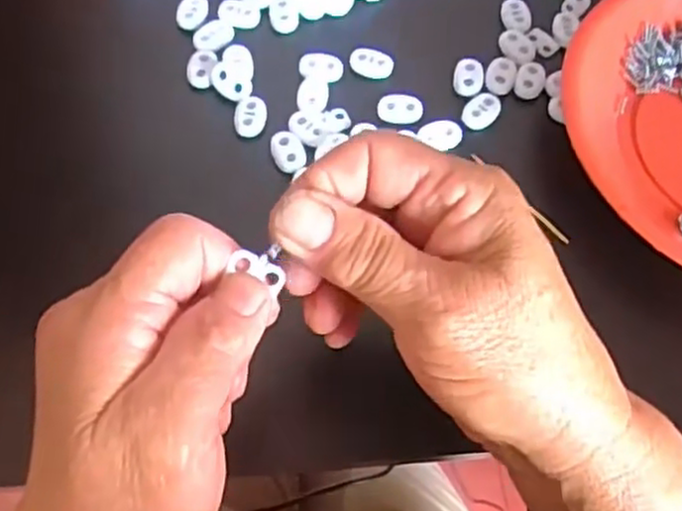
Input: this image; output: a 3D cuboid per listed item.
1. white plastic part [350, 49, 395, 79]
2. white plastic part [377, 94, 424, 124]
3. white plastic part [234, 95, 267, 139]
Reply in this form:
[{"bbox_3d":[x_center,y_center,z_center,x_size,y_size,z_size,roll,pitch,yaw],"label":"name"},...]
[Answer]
[{"bbox_3d":[0.016,-0.101,0.374,0.023,0.004,0.016,10,64,1],"label":"white plastic part"},{"bbox_3d":[0.030,-0.075,0.362,0.023,0.004,0.015,5,64,-1],"label":"white plastic part"},{"bbox_3d":[-0.045,-0.070,0.357,0.016,0.004,0.022,1,64,-3],"label":"white plastic part"}]

